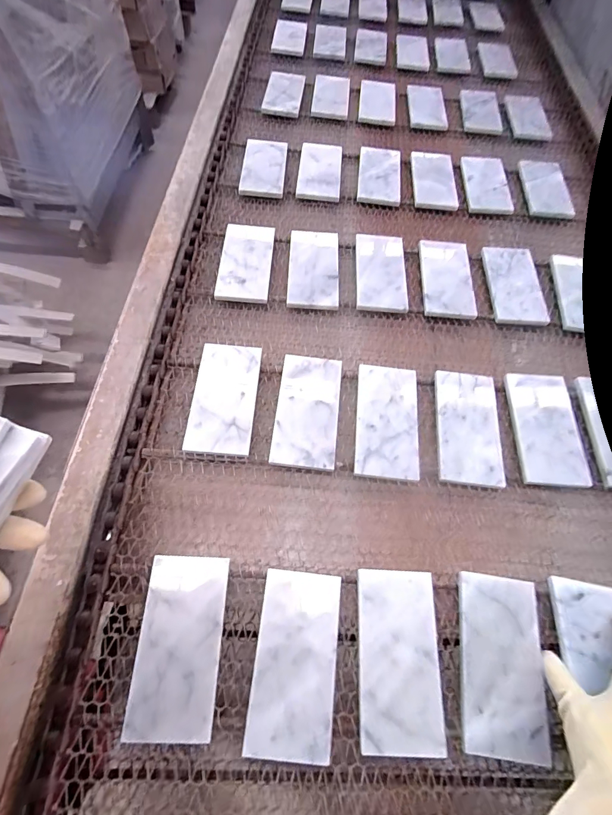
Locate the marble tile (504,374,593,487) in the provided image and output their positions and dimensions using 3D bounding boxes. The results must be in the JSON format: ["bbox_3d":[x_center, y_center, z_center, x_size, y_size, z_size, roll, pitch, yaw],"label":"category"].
[{"bbox_3d":[0.318,0.027,0.515,0.086,0.015,0.156,3,60,0],"label":"marble tile"}]

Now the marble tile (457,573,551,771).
[{"bbox_3d":[0.197,0.255,0.390,0.081,0.015,0.154,7,60,2],"label":"marble tile"}]

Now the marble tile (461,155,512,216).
[{"bbox_3d":[0.349,-0.438,0.761,0.084,0.015,0.168,6,60,1],"label":"marble tile"}]

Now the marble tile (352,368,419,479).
[{"bbox_3d":[0.107,0.015,0.505,0.080,0.008,0.157,9,62,-3],"label":"marble tile"}]

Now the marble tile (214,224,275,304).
[{"bbox_3d":[-0.095,-0.234,0.620,0.079,0.010,0.166,2,58,0],"label":"marble tile"}]

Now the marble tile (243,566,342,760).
[{"bbox_3d":[-0.010,0.245,0.378,0.077,0.015,0.152,6,60,1],"label":"marble tile"}]

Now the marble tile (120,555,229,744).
[{"bbox_3d":[-0.124,0.231,0.382,0.078,0.005,0.155,4,66,-3],"label":"marble tile"}]

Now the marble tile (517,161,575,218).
[{"bbox_3d":[0.469,-0.433,0.769,0.081,0.019,0.172,7,60,2],"label":"marble tile"}]

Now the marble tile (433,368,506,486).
[{"bbox_3d":[0.212,0.025,0.513,0.080,0.019,0.158,6,60,1],"label":"marble tile"}]

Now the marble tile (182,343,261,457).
[{"bbox_3d":[-0.104,-0.017,0.503,0.079,0.010,0.158,3,62,-2],"label":"marble tile"}]

